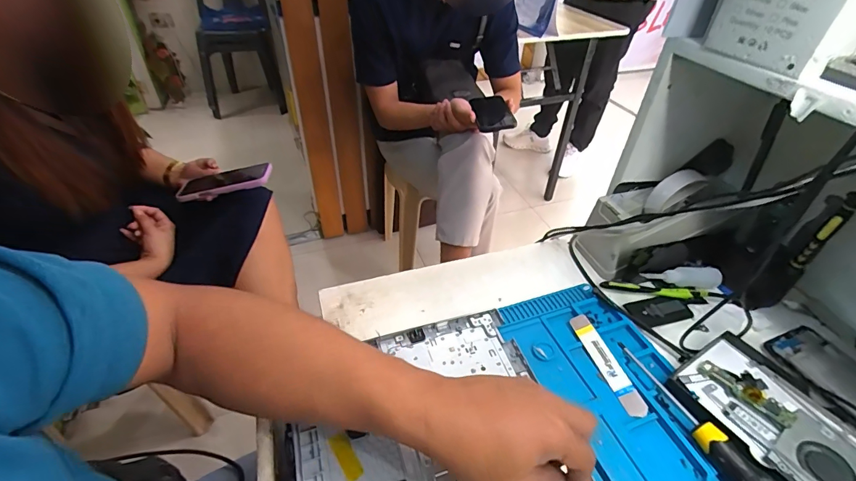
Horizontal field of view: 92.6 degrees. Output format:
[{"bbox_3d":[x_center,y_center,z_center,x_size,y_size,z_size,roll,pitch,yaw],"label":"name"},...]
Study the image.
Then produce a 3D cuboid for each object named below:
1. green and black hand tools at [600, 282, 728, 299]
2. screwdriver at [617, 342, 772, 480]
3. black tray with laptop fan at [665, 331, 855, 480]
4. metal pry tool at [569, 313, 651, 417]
[{"bbox_3d":[0.289,0.062,0.508,0.139,0.014,0.014,9,41,7],"label":"green and black hand tools"},{"bbox_3d":[0.252,0.173,0.369,0.026,0.023,0.198,-12,43,-17],"label":"screwdriver"},{"bbox_3d":[0.327,0.176,0.373,0.118,0.022,0.178,-20,46,-25],"label":"black tray with laptop fan"},{"bbox_3d":[0.190,0.130,0.436,0.023,0.005,0.118,-15,46,-8],"label":"metal pry tool"}]

